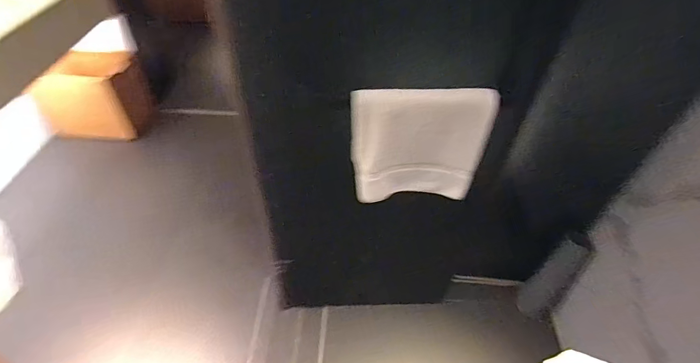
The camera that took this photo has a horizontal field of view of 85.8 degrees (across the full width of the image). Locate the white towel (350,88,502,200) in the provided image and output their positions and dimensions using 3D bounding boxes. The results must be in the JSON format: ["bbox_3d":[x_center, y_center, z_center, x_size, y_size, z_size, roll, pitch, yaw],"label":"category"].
[{"bbox_3d":[0.143,-0.068,0.796,0.278,0.257,0.043,3,45,0],"label":"white towel"}]

